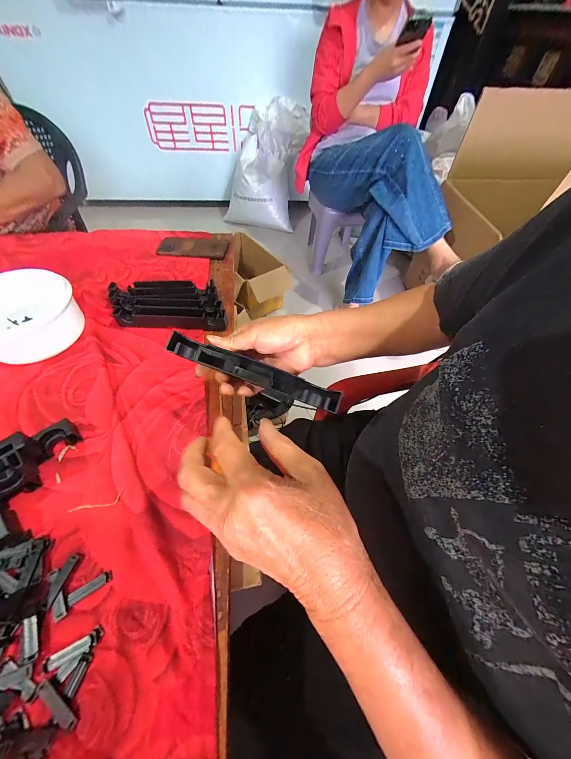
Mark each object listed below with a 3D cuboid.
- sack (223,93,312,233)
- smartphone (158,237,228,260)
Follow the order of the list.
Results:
[{"bbox_3d":[-0.121,-1.217,1.568,0.461,0.546,0.338,3,54,1],"label":"sack"},{"bbox_3d":[-0.223,-0.320,0.652,0.156,0.013,0.070,4,54,2],"label":"smartphone"}]

